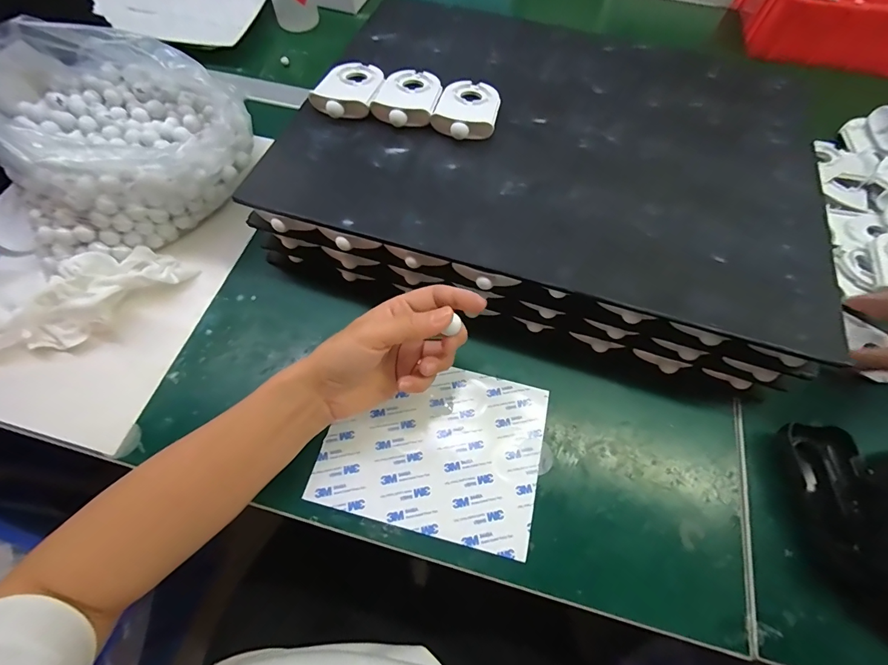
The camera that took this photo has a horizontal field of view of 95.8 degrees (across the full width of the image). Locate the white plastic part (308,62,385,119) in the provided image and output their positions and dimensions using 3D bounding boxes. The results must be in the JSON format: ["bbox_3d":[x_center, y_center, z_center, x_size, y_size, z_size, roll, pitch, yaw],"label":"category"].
[{"bbox_3d":[-0.094,-0.246,0.401,0.062,0.018,0.084,9,62,3],"label":"white plastic part"}]

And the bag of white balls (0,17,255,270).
[{"bbox_3d":[-0.322,-0.193,0.396,0.208,0.118,0.230,-38,69,-20],"label":"bag of white balls"}]

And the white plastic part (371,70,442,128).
[{"bbox_3d":[-0.035,-0.235,0.395,0.059,0.016,0.084,9,62,3],"label":"white plastic part"}]

